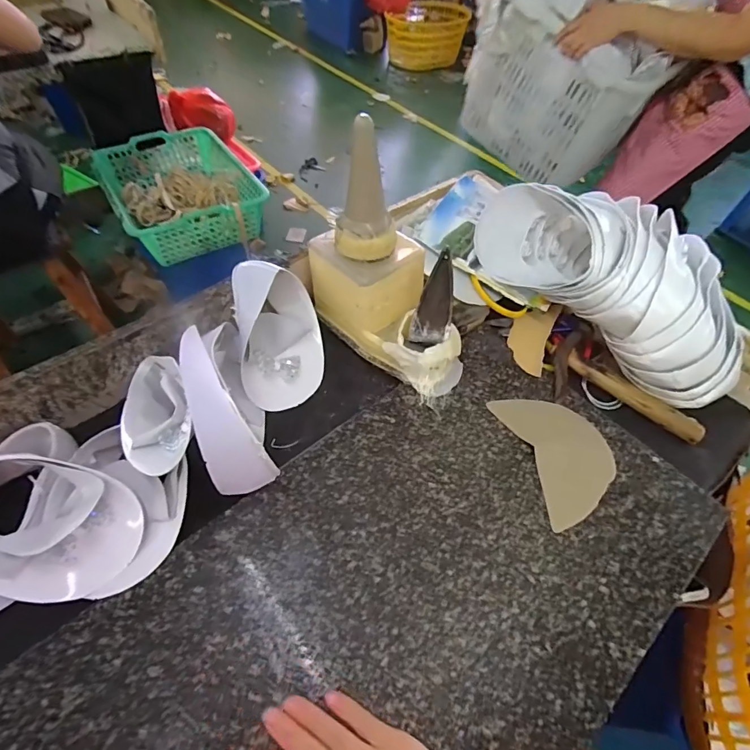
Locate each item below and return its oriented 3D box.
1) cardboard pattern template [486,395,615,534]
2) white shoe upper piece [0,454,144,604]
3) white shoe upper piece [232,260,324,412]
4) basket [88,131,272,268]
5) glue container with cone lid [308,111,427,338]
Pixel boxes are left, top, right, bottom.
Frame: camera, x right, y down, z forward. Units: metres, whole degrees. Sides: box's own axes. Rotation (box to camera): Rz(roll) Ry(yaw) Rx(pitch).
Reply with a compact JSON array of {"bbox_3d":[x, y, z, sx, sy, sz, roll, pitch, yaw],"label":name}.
[{"bbox_3d":[0.214,0.086,0.496,0.105,0.006,0.153,-13,56,-13],"label":"cardboard pattern template"},{"bbox_3d":[-0.309,0.133,0.387,0.166,0.068,0.116,16,54,8],"label":"white shoe upper piece"},{"bbox_3d":[-0.123,-0.045,0.542,0.069,0.115,0.175,0,92,28],"label":"white shoe upper piece"},{"bbox_3d":[-0.506,-0.466,1.130,0.327,0.127,0.436,-27,60,-22],"label":"basket"},{"bbox_3d":[-0.007,-0.156,0.505,0.110,0.215,0.124,-33,62,-24],"label":"glue container with cone lid"}]

